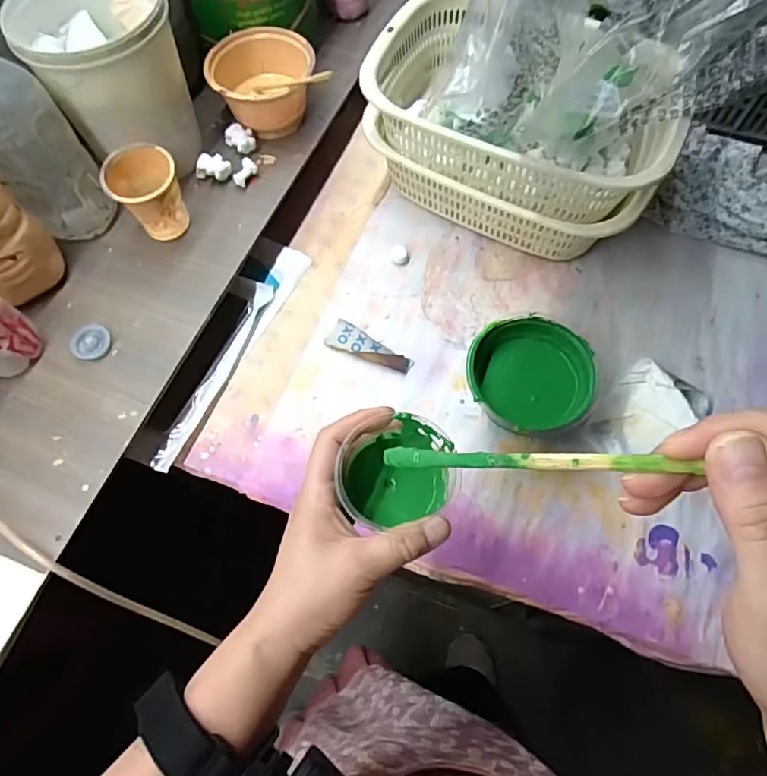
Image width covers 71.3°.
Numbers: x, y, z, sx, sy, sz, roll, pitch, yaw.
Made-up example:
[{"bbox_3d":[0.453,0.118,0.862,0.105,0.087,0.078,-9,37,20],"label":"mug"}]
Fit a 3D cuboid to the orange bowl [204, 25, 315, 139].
[{"bbox_3d":[-0.134,-0.345,0.601,0.114,0.075,0.096,-15,67,-5],"label":"orange bowl"}]

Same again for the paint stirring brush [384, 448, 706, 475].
[{"bbox_3d":[0.070,0.029,0.214,0.192,0.005,0.008,-7,57,46],"label":"paint stirring brush"}]

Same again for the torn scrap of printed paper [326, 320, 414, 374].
[{"bbox_3d":[-0.014,-0.040,0.551,0.091,0.008,0.031,27,70,13],"label":"torn scrap of printed paper"}]

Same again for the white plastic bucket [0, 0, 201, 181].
[{"bbox_3d":[-0.258,-0.301,0.521,0.124,0.139,0.136,0,66,1],"label":"white plastic bucket"}]

